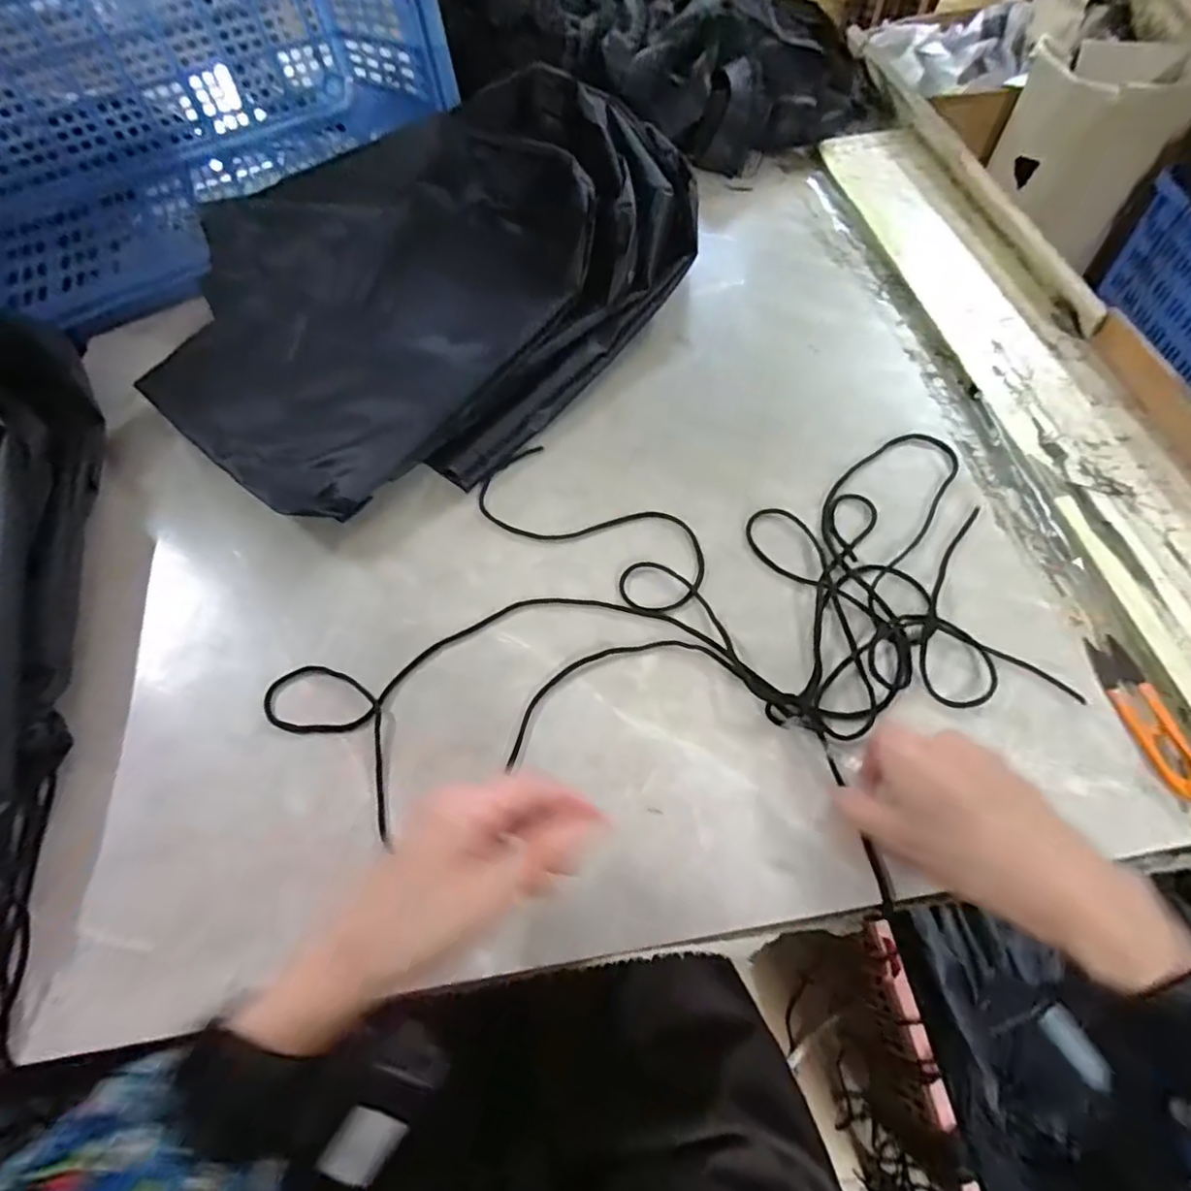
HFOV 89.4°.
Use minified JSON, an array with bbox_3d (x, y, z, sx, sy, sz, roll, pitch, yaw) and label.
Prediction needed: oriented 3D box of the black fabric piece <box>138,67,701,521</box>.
[{"bbox_3d":[-0.169,-0.300,0.547,0.392,0.097,0.470,36,69,20],"label":"black fabric piece"}]

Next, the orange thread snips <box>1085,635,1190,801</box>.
[{"bbox_3d":[0.339,0.073,0.371,0.023,0.009,0.101,-6,62,0],"label":"orange thread snips"}]

